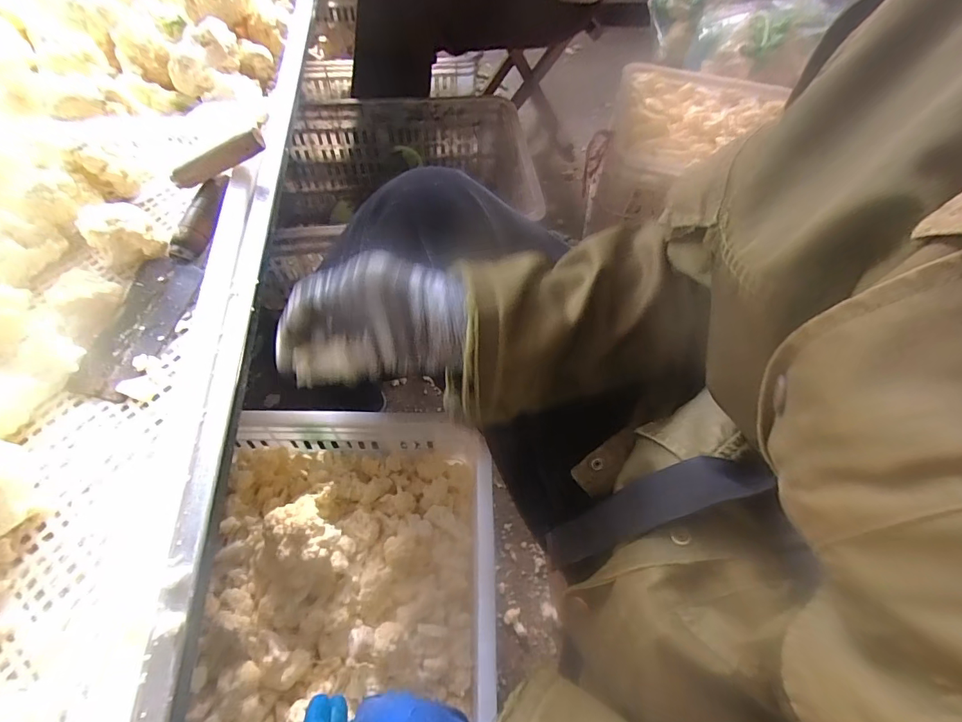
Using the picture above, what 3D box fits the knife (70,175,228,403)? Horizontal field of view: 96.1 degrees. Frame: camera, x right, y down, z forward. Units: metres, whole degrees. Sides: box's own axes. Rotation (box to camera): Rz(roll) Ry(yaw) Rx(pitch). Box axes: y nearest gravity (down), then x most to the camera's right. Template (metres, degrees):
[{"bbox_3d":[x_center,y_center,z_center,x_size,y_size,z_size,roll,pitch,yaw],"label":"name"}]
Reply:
[{"bbox_3d":[-0.291,-0.078,0.391,0.054,0.026,0.226,6,62,0],"label":"knife"}]

